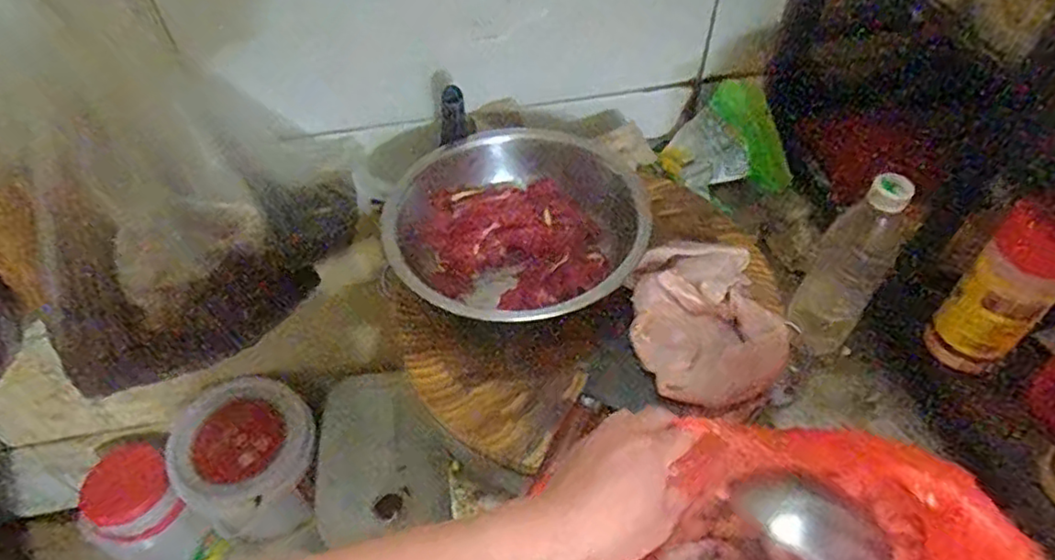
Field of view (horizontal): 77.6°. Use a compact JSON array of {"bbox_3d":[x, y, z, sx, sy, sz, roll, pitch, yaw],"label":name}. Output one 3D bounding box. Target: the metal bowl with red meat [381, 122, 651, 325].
[{"bbox_3d":[-0.007,-0.056,0.676,0.234,0.073,0.248,-1,52,1],"label":"metal bowl with red meat"}]

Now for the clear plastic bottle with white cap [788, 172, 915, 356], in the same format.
[{"bbox_3d":[0.321,-0.018,0.638,0.076,0.211,0.066,-35,59,-23],"label":"clear plastic bottle with white cap"}]

